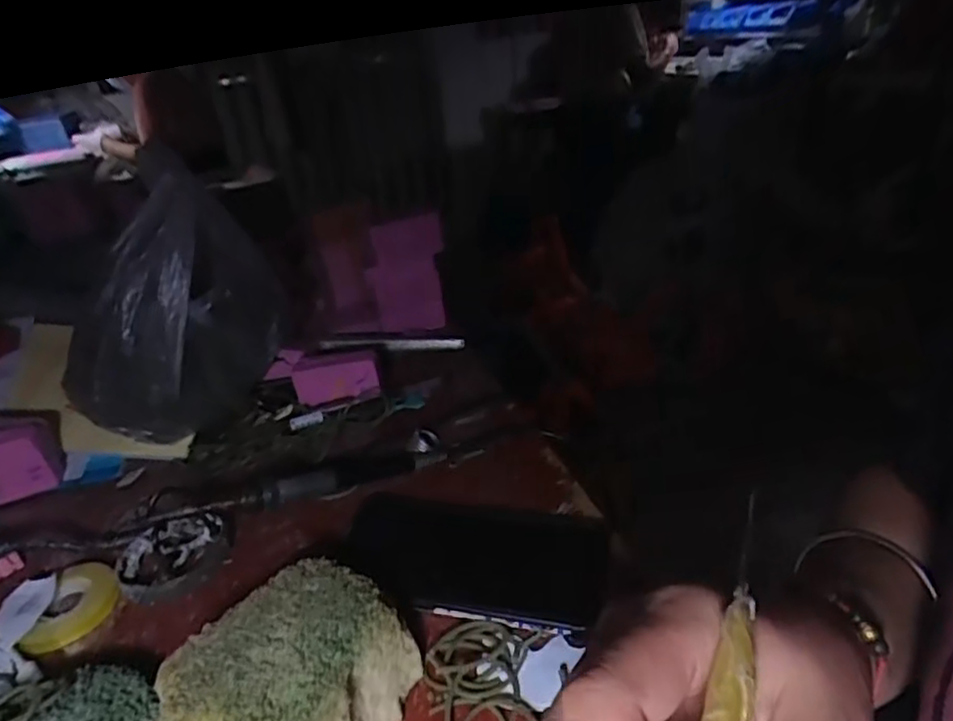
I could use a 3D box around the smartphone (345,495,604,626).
[{"bbox_3d":[-0.004,0.114,0.375,0.154,0.013,0.088,1,29,14],"label":"smartphone"}]

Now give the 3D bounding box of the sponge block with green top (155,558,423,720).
[{"bbox_3d":[-0.083,0.153,0.296,0.096,0.040,0.100,16,36,35],"label":"sponge block with green top"}]

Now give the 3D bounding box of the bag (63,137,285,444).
[{"bbox_3d":[-0.244,-0.041,0.514,0.122,0.205,0.149,-2,29,8],"label":"bag"}]

